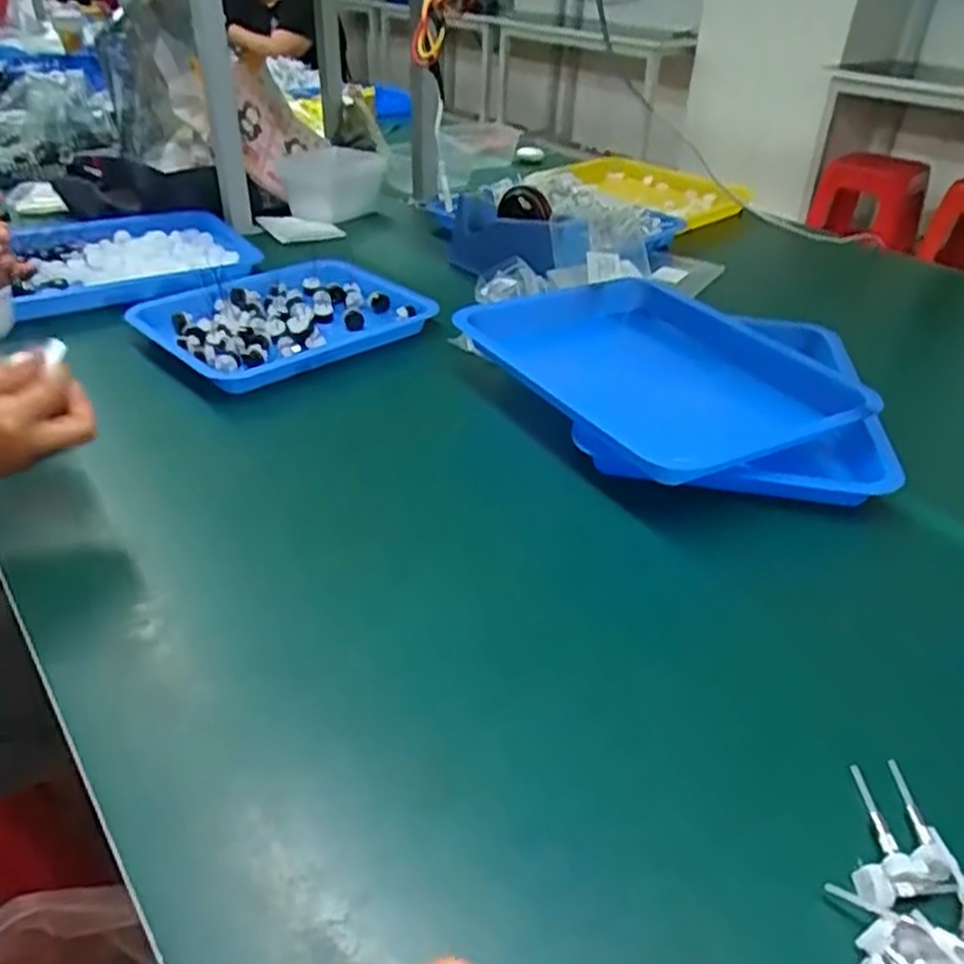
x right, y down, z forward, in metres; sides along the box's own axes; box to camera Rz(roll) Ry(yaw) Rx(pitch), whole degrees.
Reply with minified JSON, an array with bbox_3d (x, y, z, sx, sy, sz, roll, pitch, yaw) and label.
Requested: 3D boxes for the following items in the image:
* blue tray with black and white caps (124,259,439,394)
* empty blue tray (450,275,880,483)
[{"bbox_3d":[-0.214,-0.187,0.870,0.213,0.034,0.284,31,45,34],"label":"blue tray with black and white caps"},{"bbox_3d":[0.159,-0.105,0.740,0.257,0.045,0.334,-19,41,-27],"label":"empty blue tray"}]

